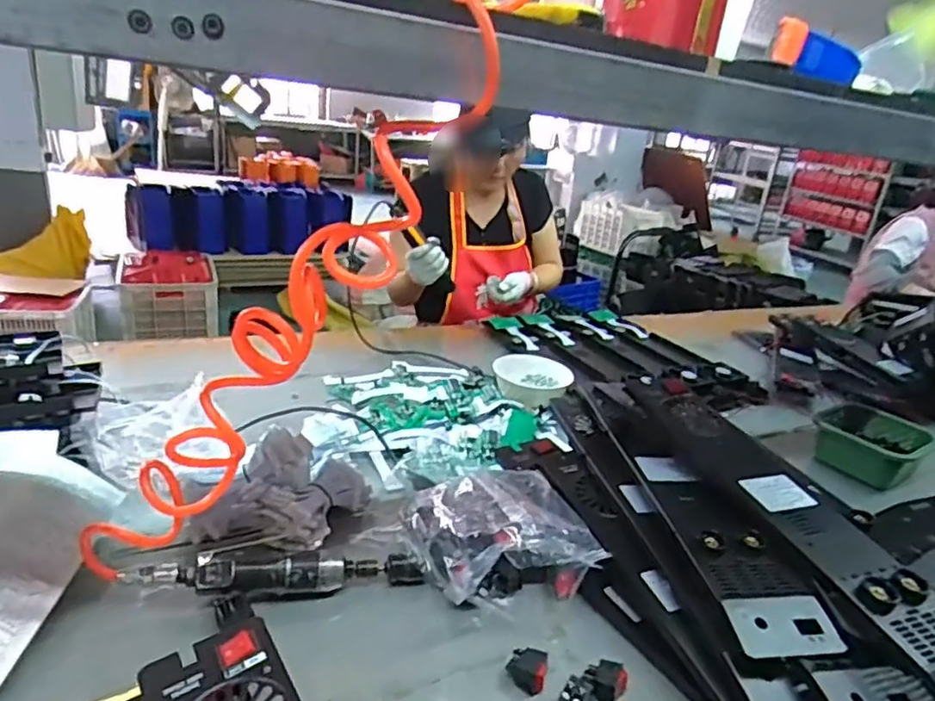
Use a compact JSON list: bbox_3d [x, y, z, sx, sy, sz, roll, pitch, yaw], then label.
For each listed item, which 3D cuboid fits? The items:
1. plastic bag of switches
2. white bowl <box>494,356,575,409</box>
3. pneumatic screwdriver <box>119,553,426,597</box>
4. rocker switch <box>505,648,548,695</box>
[{"bbox_3d":[0.028,0.192,0.694,0.167,0.100,0.200,-5,25,-29],"label":"plastic bag of switches"},{"bbox_3d":[0.110,0.051,1.157,0.131,0.052,0.131,6,22,-3],"label":"white bowl"},{"bbox_3d":[-0.184,0.228,0.637,0.281,0.045,0.033,1,22,-16],"label":"pneumatic screwdriver"},{"bbox_3d":[0.054,0.293,0.584,0.035,0.021,0.034,11,22,10],"label":"rocker switch"}]

